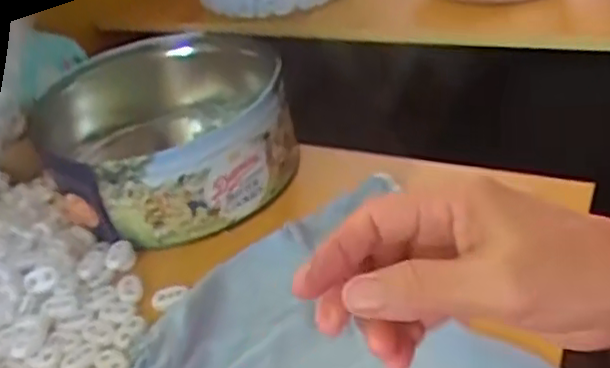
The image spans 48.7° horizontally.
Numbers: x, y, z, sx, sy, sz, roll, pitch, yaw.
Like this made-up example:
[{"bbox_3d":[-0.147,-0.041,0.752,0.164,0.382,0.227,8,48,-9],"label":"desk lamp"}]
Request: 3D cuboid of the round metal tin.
[{"bbox_3d":[-0.096,-0.039,0.519,0.162,0.092,0.196,-13,35,-7],"label":"round metal tin"}]

